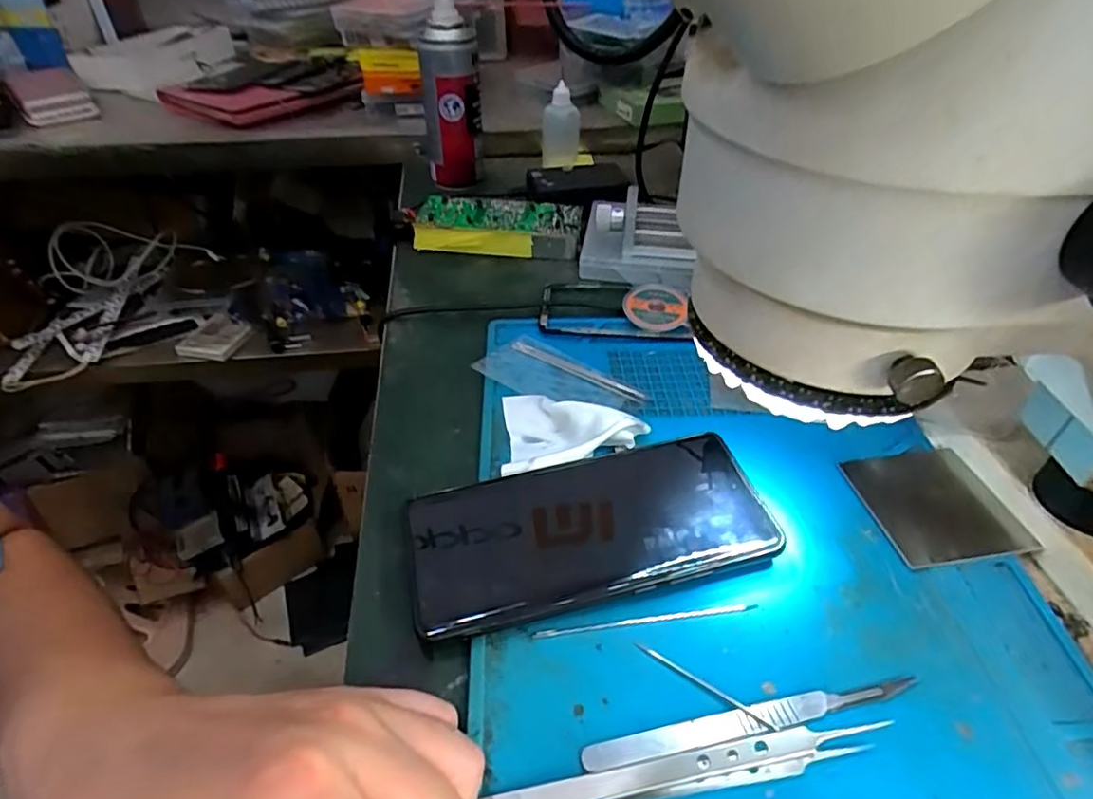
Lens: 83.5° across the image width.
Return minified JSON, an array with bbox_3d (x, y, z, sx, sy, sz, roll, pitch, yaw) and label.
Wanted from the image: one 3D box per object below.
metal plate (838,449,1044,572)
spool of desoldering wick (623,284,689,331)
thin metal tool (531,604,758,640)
[{"bbox_3d":[0.202,0.052,0.310,0.076,0.004,0.069,-6,42,-5],"label":"metal plate"},{"bbox_3d":[0.075,-0.063,0.427,0.042,0.016,0.038,1,42,4],"label":"spool of desoldering wick"},{"bbox_3d":[0.043,0.094,0.262,0.098,0.004,0.004,-7,42,-6],"label":"thin metal tool"}]

